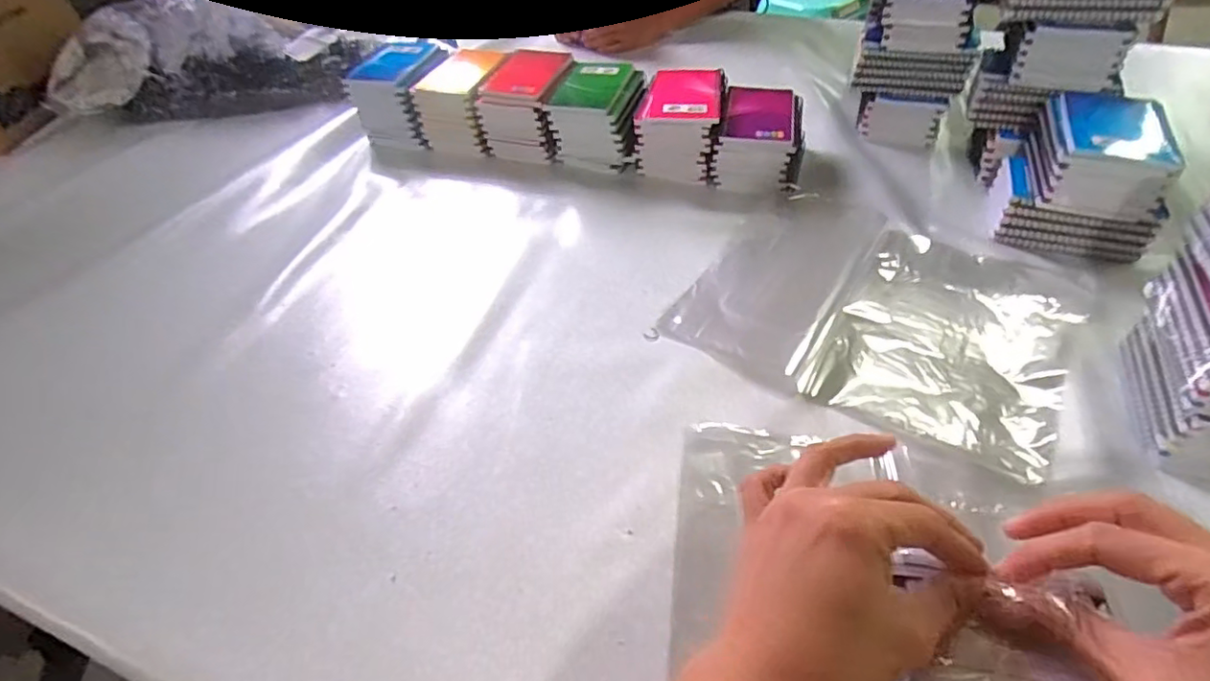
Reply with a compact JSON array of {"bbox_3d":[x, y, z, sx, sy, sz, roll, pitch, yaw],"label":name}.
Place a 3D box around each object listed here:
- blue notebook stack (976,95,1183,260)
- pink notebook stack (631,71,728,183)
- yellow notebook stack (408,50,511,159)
[{"bbox_3d":[0.478,-0.173,0.595,0.116,0.118,0.151,9,49,13],"label":"blue notebook stack"},{"bbox_3d":[0.097,-0.270,0.724,0.094,0.093,0.111,11,49,14],"label":"pink notebook stack"},{"bbox_3d":[-0.191,-0.335,0.804,0.099,0.082,0.145,6,48,10],"label":"yellow notebook stack"}]

